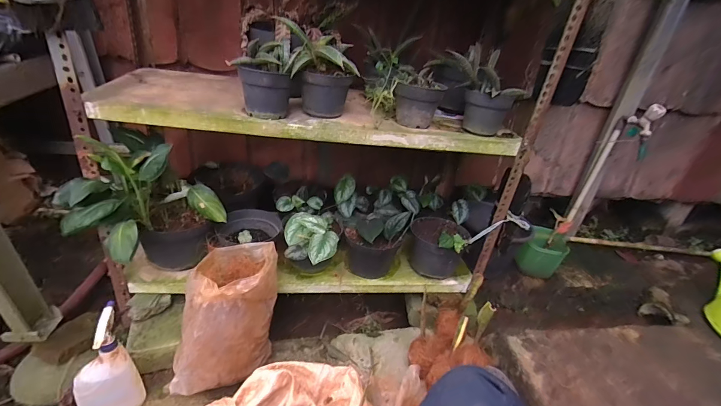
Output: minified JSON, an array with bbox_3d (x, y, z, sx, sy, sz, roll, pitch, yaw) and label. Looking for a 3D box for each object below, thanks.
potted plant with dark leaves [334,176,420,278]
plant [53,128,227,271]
[{"bbox_3d":[0.056,0.065,1.061,0.233,0.222,0.215,-7,33,-22],"label":"potted plant with dark leaves"},{"bbox_3d":[-0.499,0.044,0.821,0.253,0.391,0.282,27,36,30],"label":"plant"}]

